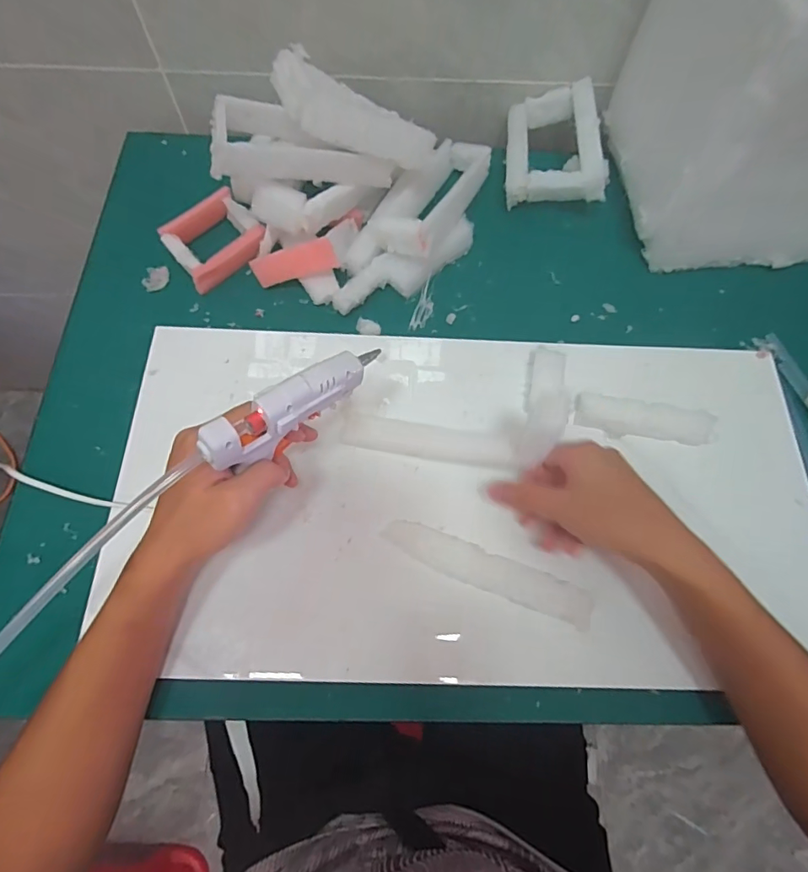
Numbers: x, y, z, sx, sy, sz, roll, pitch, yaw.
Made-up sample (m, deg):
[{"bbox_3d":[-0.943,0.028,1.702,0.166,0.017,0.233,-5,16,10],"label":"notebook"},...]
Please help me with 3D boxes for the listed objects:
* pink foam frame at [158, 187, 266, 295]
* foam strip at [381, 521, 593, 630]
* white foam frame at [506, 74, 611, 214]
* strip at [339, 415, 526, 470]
[{"bbox_3d":[-0.192,-0.199,0.488,0.088,0.033,0.075,-35,73,-13],"label":"pink foam frame"},{"bbox_3d":[0.064,0.106,0.378,0.166,0.010,0.030,21,70,7],"label":"foam strip"},{"bbox_3d":[0.164,-0.323,0.527,0.099,0.029,0.144,-3,71,16],"label":"white foam frame"},{"bbox_3d":[0.026,0.004,0.422,0.158,0.014,0.032,8,69,2],"label":"strip"}]

